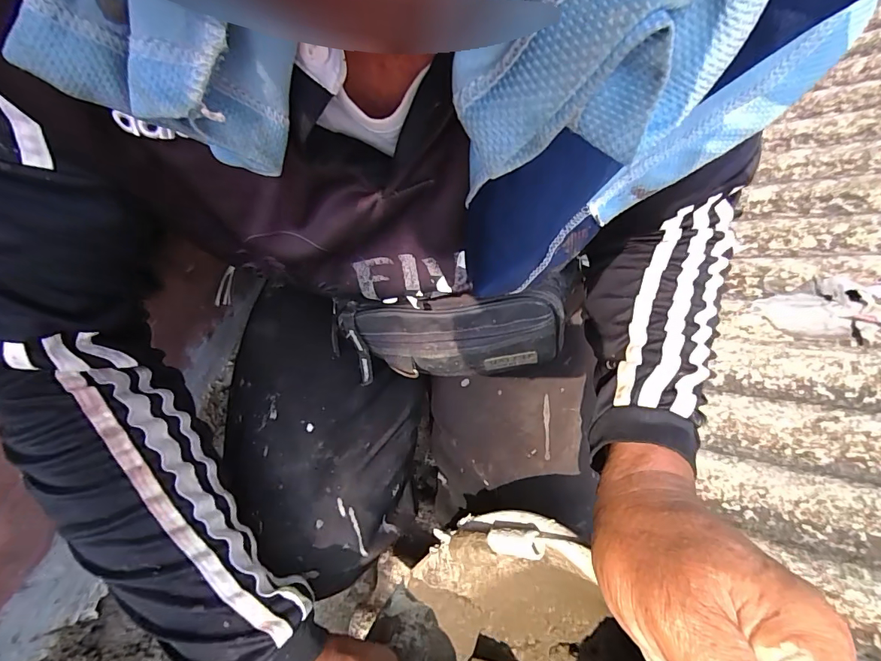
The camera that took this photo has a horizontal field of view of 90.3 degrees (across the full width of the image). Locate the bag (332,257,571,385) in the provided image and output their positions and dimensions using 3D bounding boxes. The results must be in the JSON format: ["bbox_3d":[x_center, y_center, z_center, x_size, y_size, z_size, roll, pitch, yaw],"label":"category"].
[{"bbox_3d":[0.003,-0.001,0.364,0.194,0.108,0.044,-1,62,0],"label":"bag"}]

